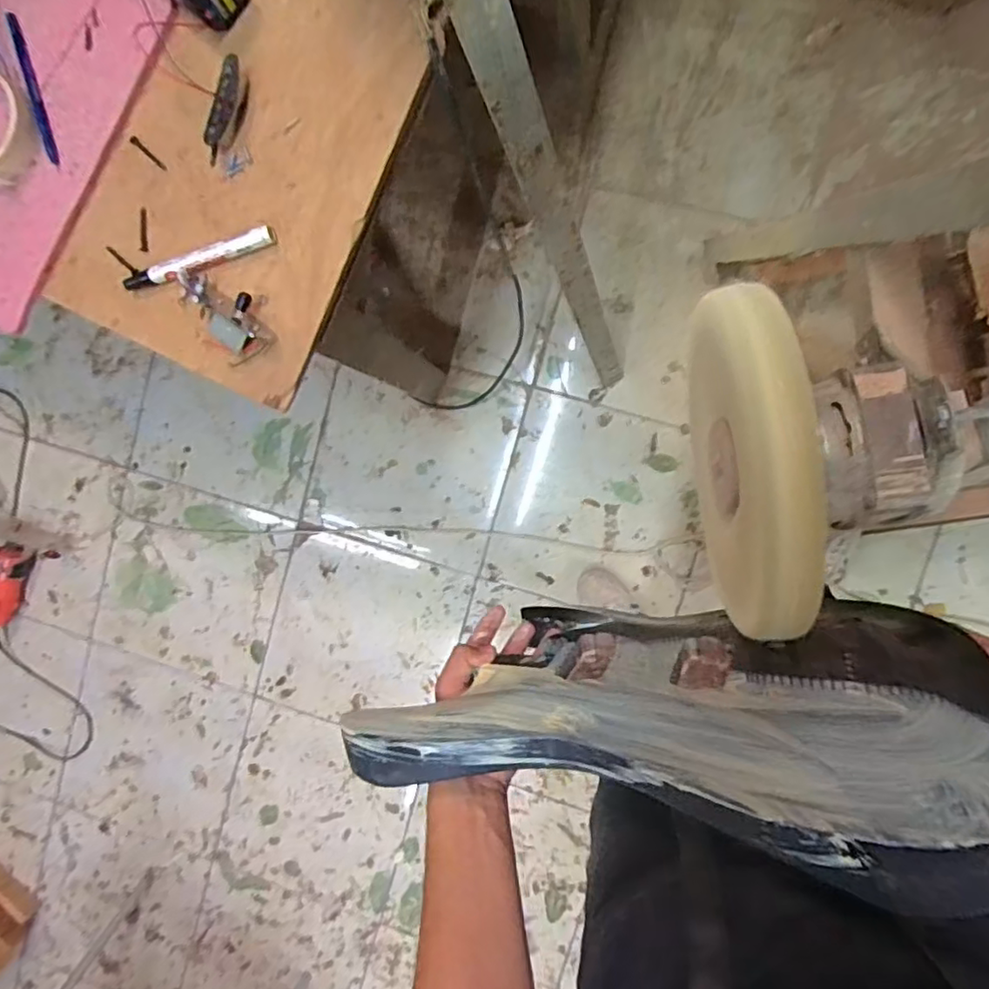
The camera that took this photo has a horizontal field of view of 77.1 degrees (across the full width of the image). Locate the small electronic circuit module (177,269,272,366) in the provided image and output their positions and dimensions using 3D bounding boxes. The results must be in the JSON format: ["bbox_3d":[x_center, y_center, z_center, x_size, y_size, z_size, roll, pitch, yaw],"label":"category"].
[{"bbox_3d":[-0.238,-0.162,0.546,0.050,0.018,0.090,-35,88,8],"label":"small electronic circuit module"}]

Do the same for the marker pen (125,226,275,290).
[{"bbox_3d":[-0.264,-0.206,0.551,0.149,0.014,0.019,-14,91,9],"label":"marker pen"}]

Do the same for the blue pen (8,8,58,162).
[{"bbox_3d":[-0.410,-0.360,0.550,0.007,0.009,0.127,-12,91,9],"label":"blue pen"}]

